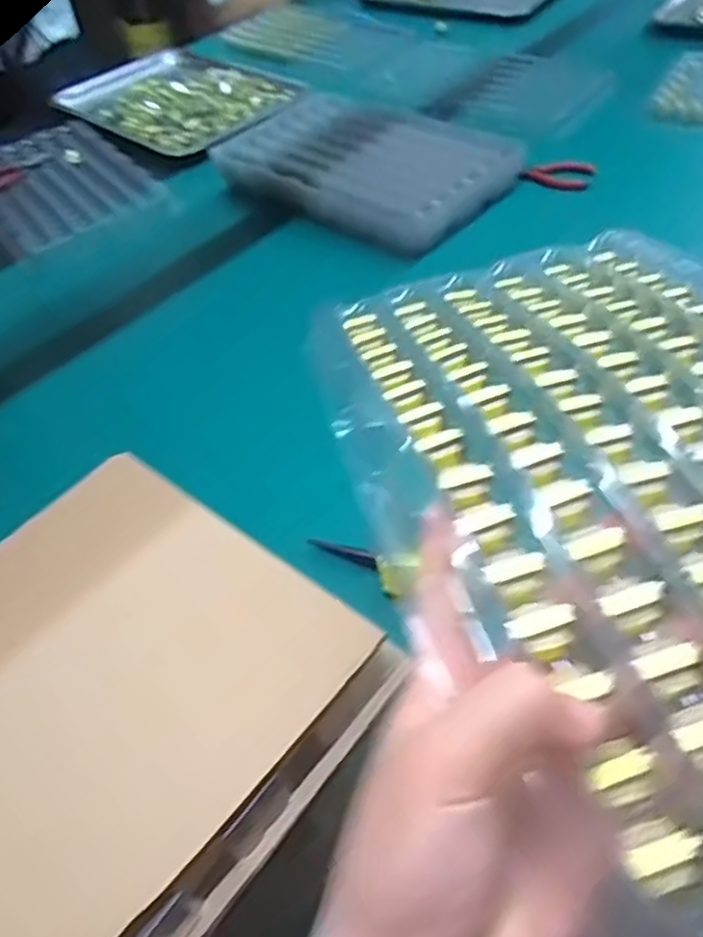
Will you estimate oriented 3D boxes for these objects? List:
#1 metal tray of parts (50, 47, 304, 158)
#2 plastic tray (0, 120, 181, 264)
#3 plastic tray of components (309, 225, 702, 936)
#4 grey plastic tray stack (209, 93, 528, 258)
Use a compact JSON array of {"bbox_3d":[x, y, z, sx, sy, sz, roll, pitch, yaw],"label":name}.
[{"bbox_3d":[-0.282,-0.601,1.111,0.355,0.026,0.272,33,62,27],"label":"metal tray of parts"},{"bbox_3d":[-0.408,-0.393,0.963,0.214,0.020,0.293,-35,57,-20],"label":"plastic tray"},{"bbox_3d":[0.110,-0.014,0.289,0.214,0.028,0.327,-16,46,-8],"label":"plastic tray of components"},{"bbox_3d":[0.019,-0.399,0.900,0.375,0.049,0.252,24,59,22],"label":"grey plastic tray stack"}]

